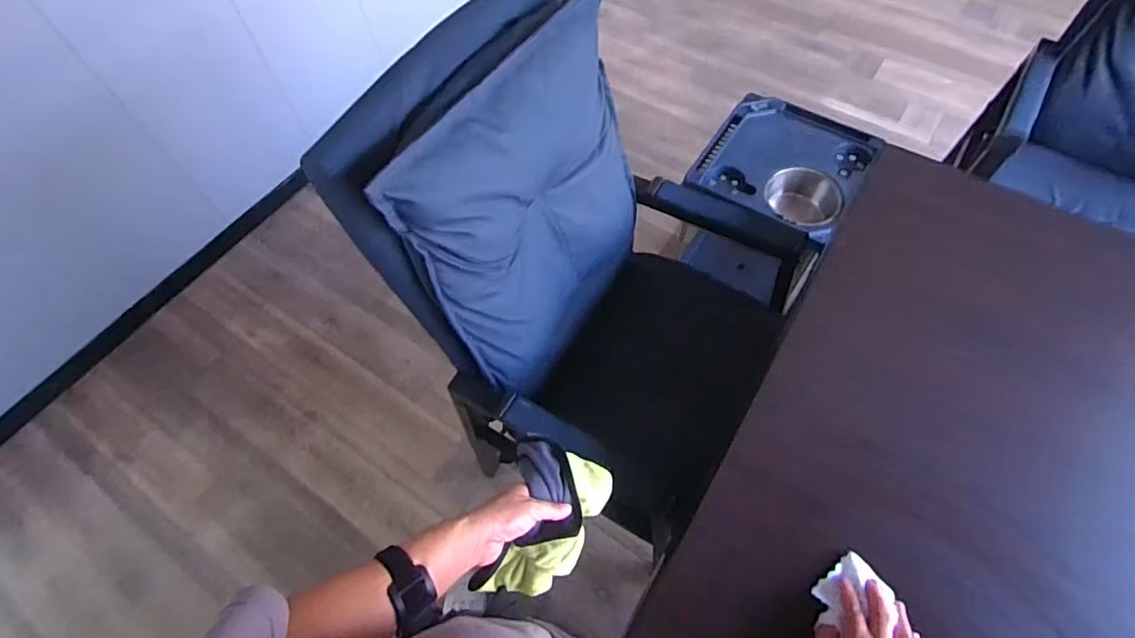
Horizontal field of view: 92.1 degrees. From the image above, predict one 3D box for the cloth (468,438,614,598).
[{"bbox_3d":[-0.021,0.222,0.604,0.113,0.065,0.166,13,64,8],"label":"cloth"}]

